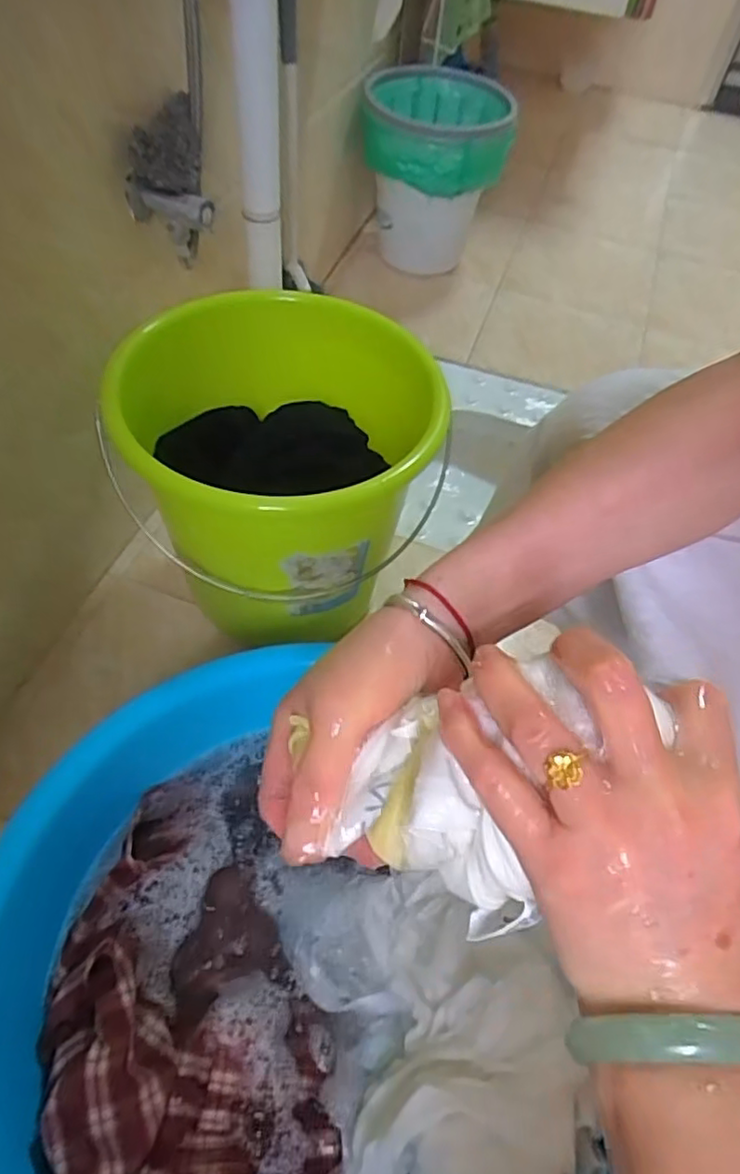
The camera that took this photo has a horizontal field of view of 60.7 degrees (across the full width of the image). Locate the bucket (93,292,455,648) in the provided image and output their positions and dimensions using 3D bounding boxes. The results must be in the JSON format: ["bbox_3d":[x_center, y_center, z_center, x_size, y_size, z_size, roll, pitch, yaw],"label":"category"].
[{"bbox_3d":[-0.083,-0.106,0.706,0.311,0.304,0.286,2,55,-3],"label":"bucket"}]

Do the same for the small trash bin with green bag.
[{"bbox_3d":[0.107,-0.743,1.174,0.250,0.287,0.246,1,55,-4],"label":"small trash bin with green bag"}]

